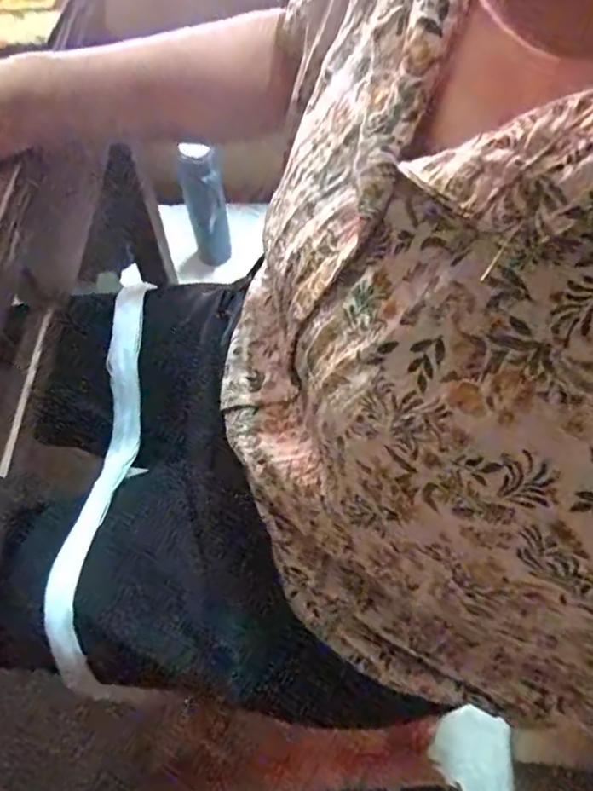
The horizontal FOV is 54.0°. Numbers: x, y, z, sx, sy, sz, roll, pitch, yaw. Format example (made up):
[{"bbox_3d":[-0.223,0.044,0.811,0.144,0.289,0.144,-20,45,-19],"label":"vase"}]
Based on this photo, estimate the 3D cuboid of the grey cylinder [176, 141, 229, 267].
[{"bbox_3d":[-0.152,-0.322,1.012,0.076,0.245,0.061,-7,61,-4],"label":"grey cylinder"}]

